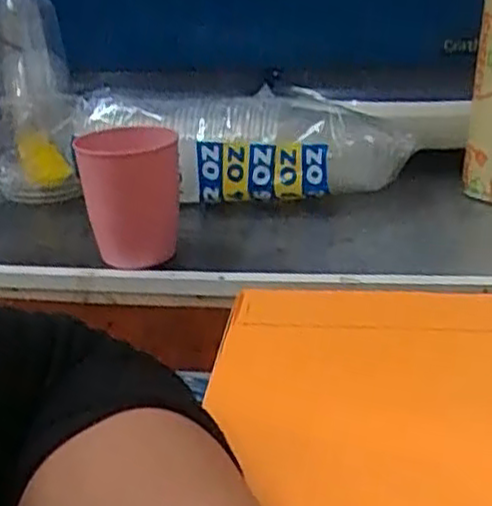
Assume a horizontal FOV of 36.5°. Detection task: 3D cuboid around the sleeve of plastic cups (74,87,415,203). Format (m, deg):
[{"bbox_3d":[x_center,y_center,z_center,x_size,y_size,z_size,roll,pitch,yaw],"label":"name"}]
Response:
[{"bbox_3d":[-0.004,-0.097,0.684,0.292,0.096,0.082,2,26,15],"label":"sleeve of plastic cups"}]

